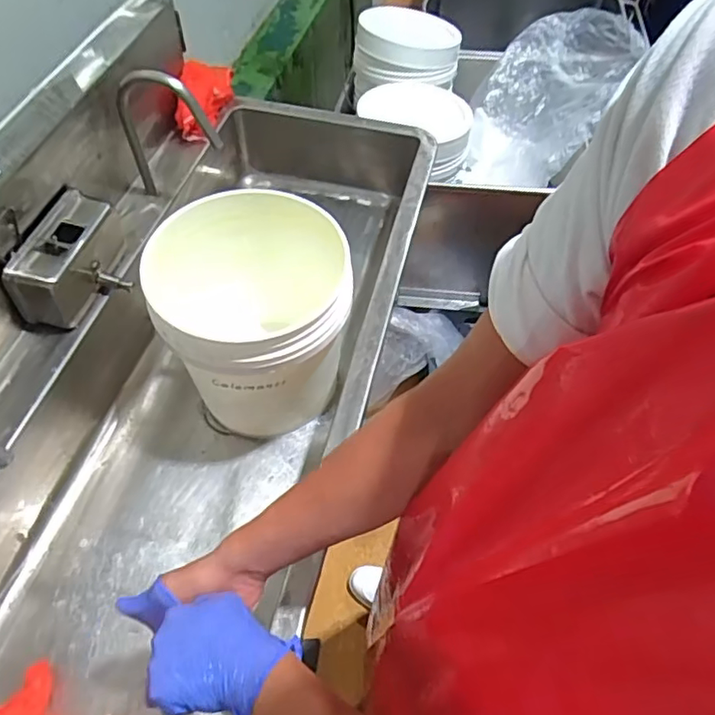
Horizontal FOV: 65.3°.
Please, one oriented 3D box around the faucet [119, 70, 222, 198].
[{"bbox_3d":[-0.319,-0.382,0.967,0.188,0.230,0.037,17,56,11],"label":"faucet"}]

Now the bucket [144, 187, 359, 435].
[{"bbox_3d":[-0.151,-0.046,0.922,0.324,0.323,0.292,-15,56,-11],"label":"bucket"}]

